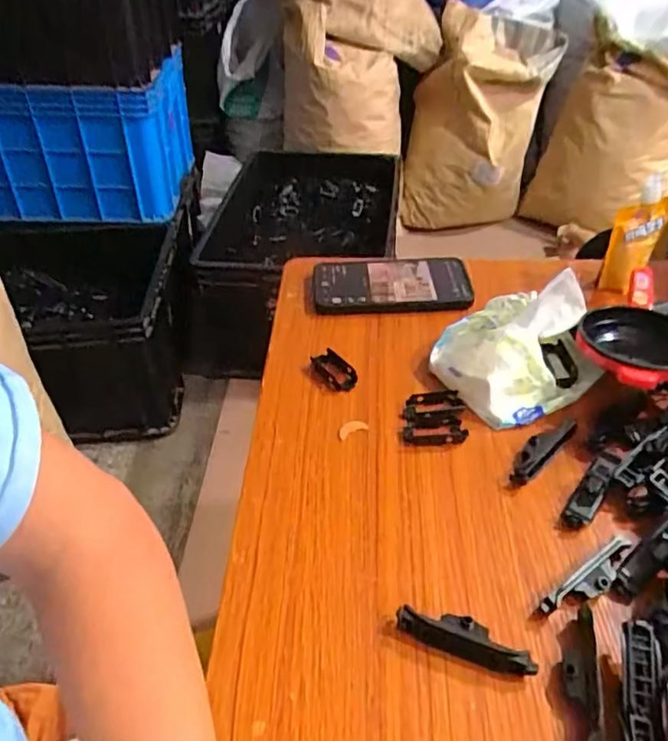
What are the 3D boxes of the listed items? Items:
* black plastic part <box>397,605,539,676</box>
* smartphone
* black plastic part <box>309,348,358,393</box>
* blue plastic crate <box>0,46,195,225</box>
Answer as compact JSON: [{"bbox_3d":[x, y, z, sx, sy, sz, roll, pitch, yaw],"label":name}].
[{"bbox_3d":[0.077,0.157,0.360,0.079,0.018,0.018,13,43,17],"label":"black plastic part"},{"bbox_3d":[0.060,-0.090,0.639,0.160,0.019,0.080,1,41,3],"label":"smartphone"},{"bbox_3d":[0.000,-0.002,0.547,0.026,0.010,0.050,-22,45,-21],"label":"black plastic part"},{"bbox_3d":[-0.679,-0.594,1.523,0.557,0.307,0.389,-1,41,1],"label":"blue plastic crate"}]

